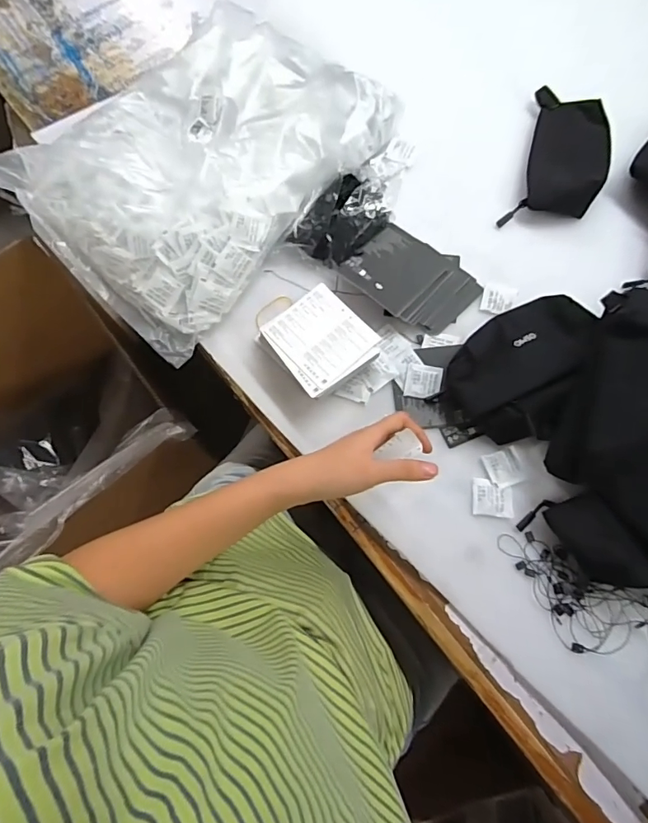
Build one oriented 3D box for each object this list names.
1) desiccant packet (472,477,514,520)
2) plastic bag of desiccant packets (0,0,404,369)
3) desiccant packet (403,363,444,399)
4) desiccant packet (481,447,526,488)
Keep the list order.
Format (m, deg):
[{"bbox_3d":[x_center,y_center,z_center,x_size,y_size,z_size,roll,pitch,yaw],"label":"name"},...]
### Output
[{"bbox_3d":[0.180,0.092,0.492,0.041,0.004,0.039,5,71,4],"label":"desiccant packet"},{"bbox_3d":[-0.163,-0.334,0.611,0.365,0.082,0.451,38,76,14],"label":"plastic bag of desiccant packets"},{"bbox_3d":[0.115,-0.035,0.532,0.040,0.004,0.039,10,71,6],"label":"desiccant packet"},{"bbox_3d":[0.196,0.060,0.500,0.039,0.005,0.038,-17,71,-4],"label":"desiccant packet"}]

